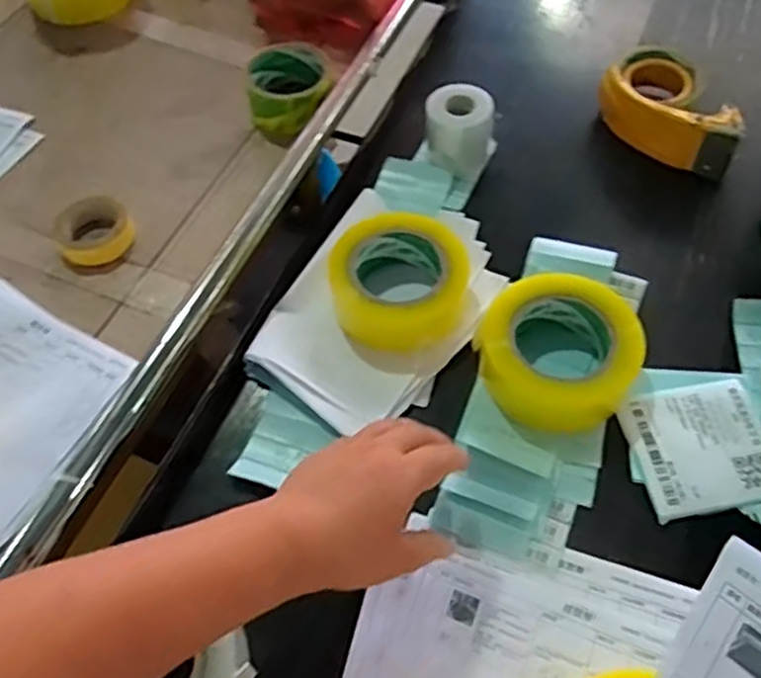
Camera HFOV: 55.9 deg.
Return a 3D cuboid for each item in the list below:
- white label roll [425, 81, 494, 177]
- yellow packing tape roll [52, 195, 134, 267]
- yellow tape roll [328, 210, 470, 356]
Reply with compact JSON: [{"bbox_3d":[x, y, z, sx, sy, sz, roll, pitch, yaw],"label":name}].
[{"bbox_3d":[0.083,-0.219,0.764,0.069,0.077,0.064,-1,57,1],"label":"white label roll"},{"bbox_3d":[-0.271,-0.101,0.681,0.066,0.029,0.068,-1,57,1],"label":"yellow packing tape roll"},{"bbox_3d":[0.016,-0.051,0.654,0.120,0.069,0.120,-1,57,1],"label":"yellow tape roll"}]

